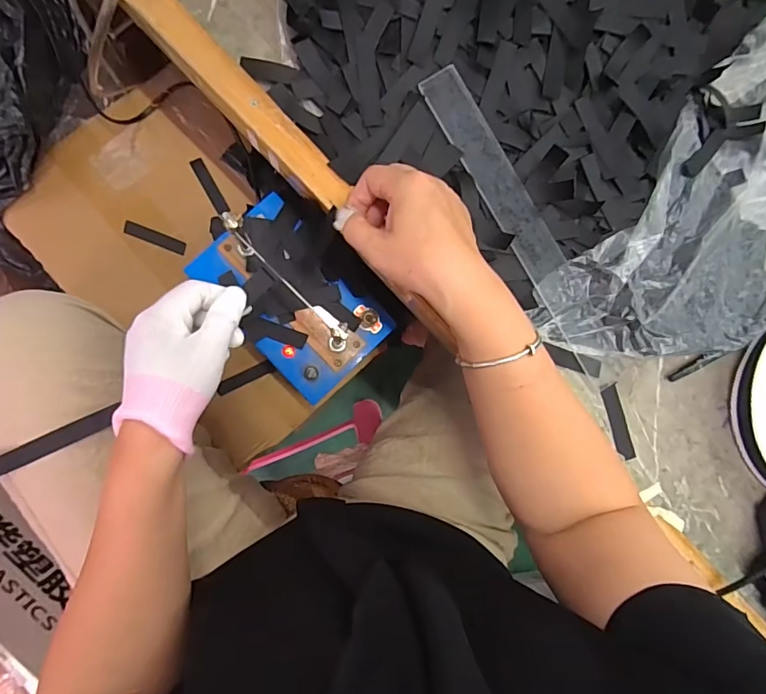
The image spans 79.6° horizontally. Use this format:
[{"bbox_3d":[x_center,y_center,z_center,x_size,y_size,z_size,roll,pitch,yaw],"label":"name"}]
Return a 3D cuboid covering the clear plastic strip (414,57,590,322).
[{"bbox_3d":[0.106,-0.128,0.394,0.037,0.004,0.230,-32,95,-4],"label":"clear plastic strip"}]

